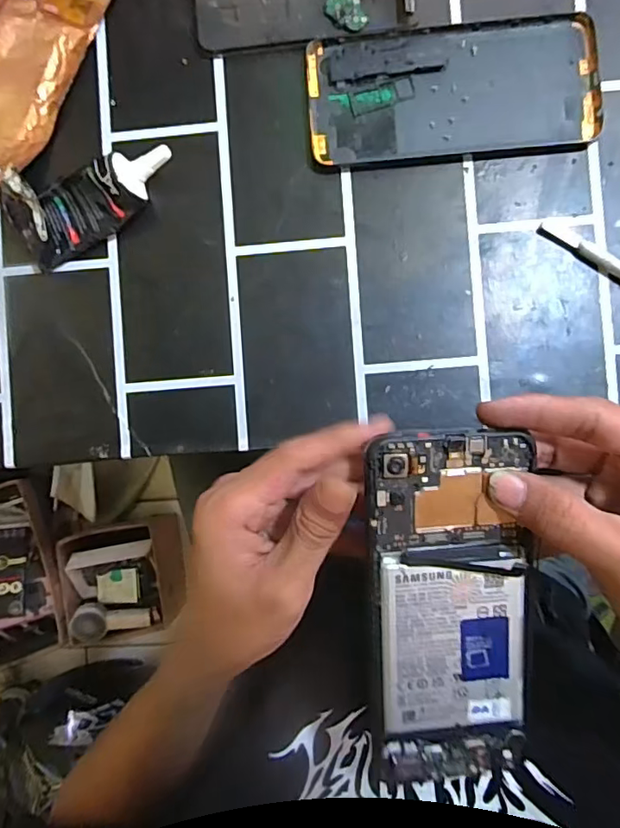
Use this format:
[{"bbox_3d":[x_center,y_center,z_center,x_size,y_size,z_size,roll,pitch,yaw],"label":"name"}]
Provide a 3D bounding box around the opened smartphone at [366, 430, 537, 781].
[{"bbox_3d":[0.063,0.086,0.235,0.070,0.013,0.158,-5,99,4],"label":"opened smartphone"}]

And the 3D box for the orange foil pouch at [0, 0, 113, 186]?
[{"bbox_3d":[-0.175,-0.209,0.320,0.068,0.014,0.147,26,90,4],"label":"orange foil pouch"}]

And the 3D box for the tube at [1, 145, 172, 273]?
[{"bbox_3d":[-0.125,-0.127,0.305,0.095,0.030,0.044,-30,87,2],"label":"tube"}]

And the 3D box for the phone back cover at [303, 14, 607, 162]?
[{"bbox_3d":[0.080,-0.186,0.307,0.160,0.004,0.073,-4,88,3],"label":"phone back cover"}]

